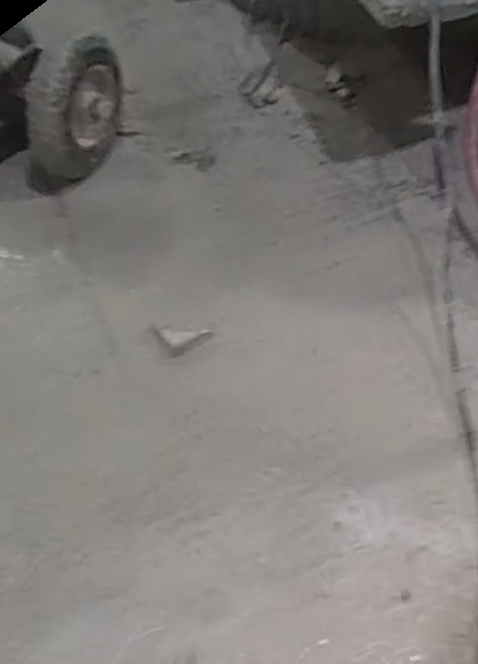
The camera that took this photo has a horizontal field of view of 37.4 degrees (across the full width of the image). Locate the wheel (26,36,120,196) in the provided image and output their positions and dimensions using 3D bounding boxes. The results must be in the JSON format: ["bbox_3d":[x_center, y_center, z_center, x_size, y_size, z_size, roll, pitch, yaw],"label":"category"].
[{"bbox_3d":[-0.232,-0.309,0.964,0.076,0.177,0.182,14,49,8],"label":"wheel"}]

